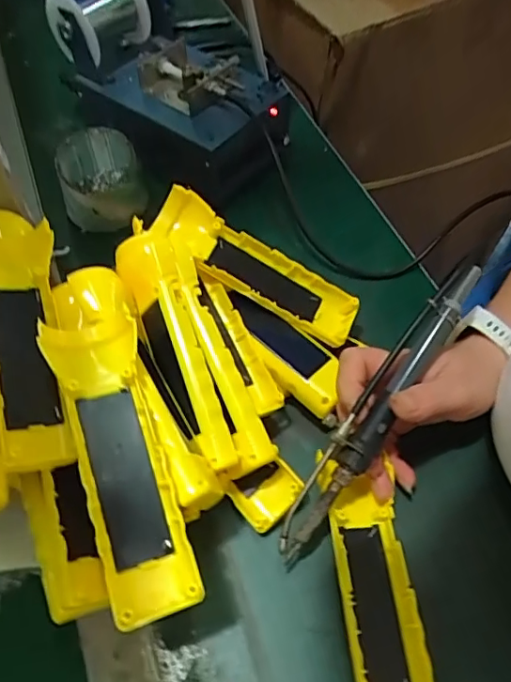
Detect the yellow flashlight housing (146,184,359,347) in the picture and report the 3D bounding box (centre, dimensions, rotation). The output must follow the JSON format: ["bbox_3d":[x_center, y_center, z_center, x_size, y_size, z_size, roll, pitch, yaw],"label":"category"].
[{"bbox_3d":[0.000,-0.052,0.402,0.162,0.024,0.044,32,60,-6],"label":"yellow flashlight housing"}]

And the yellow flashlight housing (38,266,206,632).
[{"bbox_3d":[-0.078,0.042,0.301,0.056,0.040,0.208,-15,59,-10],"label":"yellow flashlight housing"}]

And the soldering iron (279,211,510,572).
[{"bbox_3d":[0.090,0.023,0.337,0.022,0.031,0.264,34,87,19],"label":"soldering iron"}]

